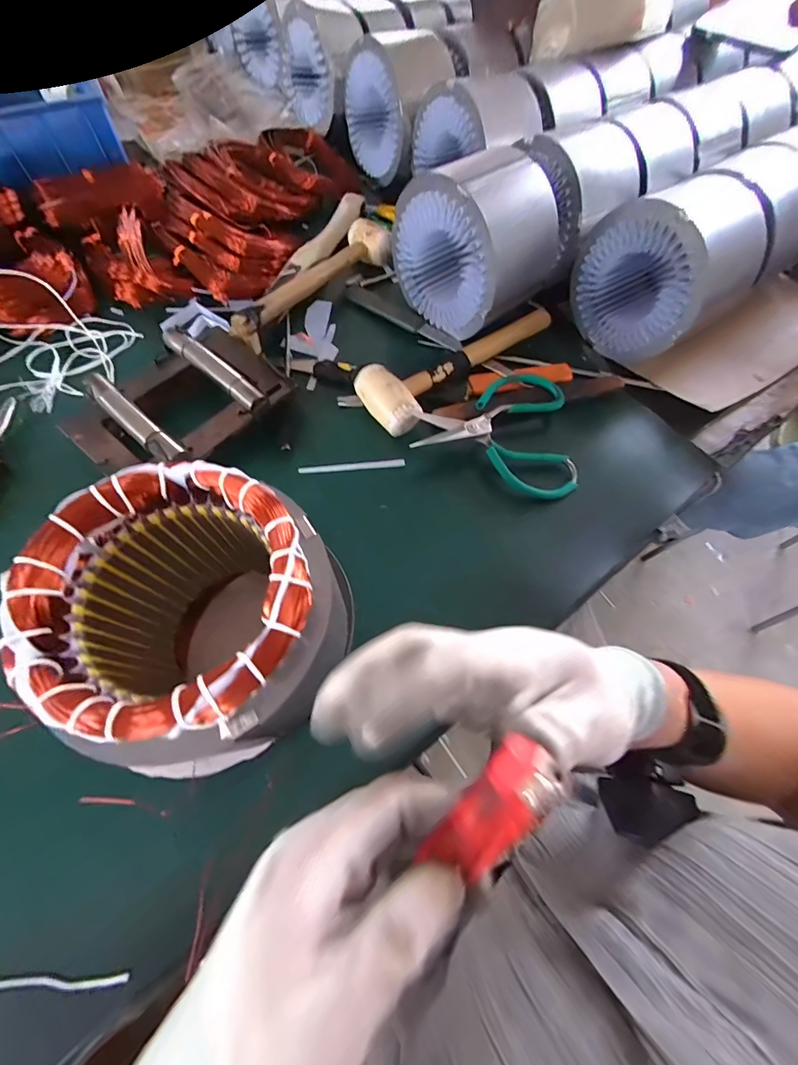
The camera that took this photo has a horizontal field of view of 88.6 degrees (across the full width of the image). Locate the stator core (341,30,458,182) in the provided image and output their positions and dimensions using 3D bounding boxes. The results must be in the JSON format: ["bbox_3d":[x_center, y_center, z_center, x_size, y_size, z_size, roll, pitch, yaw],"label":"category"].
[{"bbox_3d":[-0.006,-0.653,0.622,0.103,0.152,0.153,-27,70,-15],"label":"stator core"}]

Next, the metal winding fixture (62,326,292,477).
[{"bbox_3d":[-0.226,-0.136,0.425,0.204,0.044,0.147,-41,74,-19],"label":"metal winding fixture"}]

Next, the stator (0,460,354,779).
[{"bbox_3d":[-0.115,0.049,0.256,0.136,0.146,0.130,24,66,8],"label":"stator"}]

